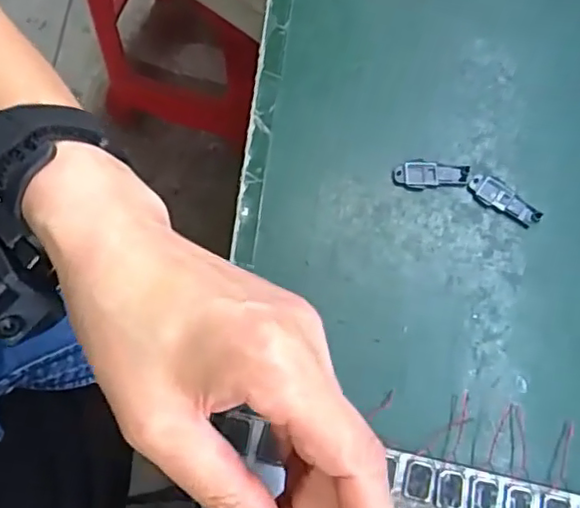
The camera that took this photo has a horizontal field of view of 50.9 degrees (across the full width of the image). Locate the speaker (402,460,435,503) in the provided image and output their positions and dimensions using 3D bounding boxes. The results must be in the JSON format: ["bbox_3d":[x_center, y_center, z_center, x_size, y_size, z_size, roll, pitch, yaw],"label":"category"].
[{"bbox_3d":[0.058,0.102,0.274,0.013,0.004,0.016,9,71,4],"label":"speaker"}]

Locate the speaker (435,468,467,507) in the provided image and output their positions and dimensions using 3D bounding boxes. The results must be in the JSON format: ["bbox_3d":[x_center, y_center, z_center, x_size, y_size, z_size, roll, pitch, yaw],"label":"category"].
[{"bbox_3d":[0.072,0.106,0.273,0.014,0.004,0.017,9,71,4],"label":"speaker"}]

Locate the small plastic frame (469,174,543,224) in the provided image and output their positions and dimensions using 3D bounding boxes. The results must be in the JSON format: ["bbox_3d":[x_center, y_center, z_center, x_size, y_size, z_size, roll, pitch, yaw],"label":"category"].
[{"bbox_3d":[0.115,-0.029,0.326,0.040,0.004,0.013,38,76,13],"label":"small plastic frame"}]

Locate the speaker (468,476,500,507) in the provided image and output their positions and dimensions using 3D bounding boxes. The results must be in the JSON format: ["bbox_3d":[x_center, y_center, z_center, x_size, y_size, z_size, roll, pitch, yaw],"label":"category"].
[{"bbox_3d":[0.086,0.108,0.272,0.012,0.004,0.017,13,72,6],"label":"speaker"}]

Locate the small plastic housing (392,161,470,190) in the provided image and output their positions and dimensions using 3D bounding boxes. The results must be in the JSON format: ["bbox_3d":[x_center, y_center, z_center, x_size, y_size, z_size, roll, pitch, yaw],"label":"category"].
[{"bbox_3d":[0.076,-0.043,0.331,0.039,0.004,0.015,2,71,2],"label":"small plastic housing"}]

